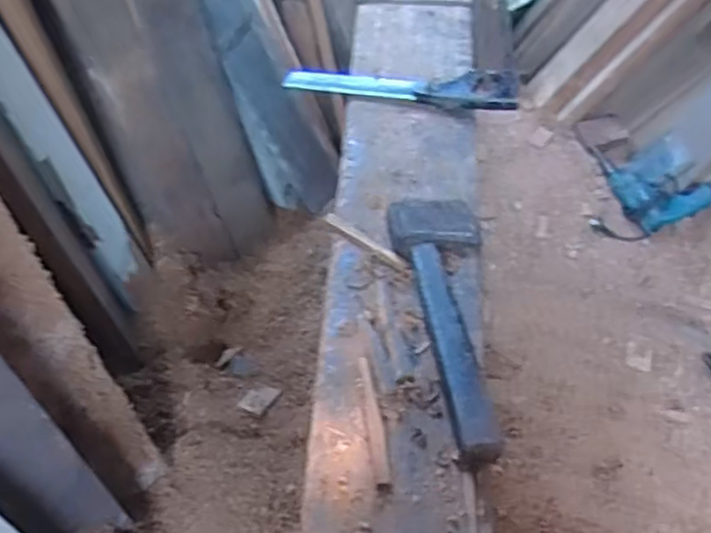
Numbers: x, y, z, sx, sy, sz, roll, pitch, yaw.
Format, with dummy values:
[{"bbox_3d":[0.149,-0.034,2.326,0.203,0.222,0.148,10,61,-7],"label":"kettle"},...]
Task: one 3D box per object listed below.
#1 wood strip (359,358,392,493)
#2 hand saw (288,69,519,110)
[{"bbox_3d":[0.019,0.156,0.709,0.016,0.009,0.138,-5,54,-7],"label":"wood strip"},{"bbox_3d":[0.065,-0.273,1.047,0.354,0.019,0.086,9,53,19],"label":"hand saw"}]

